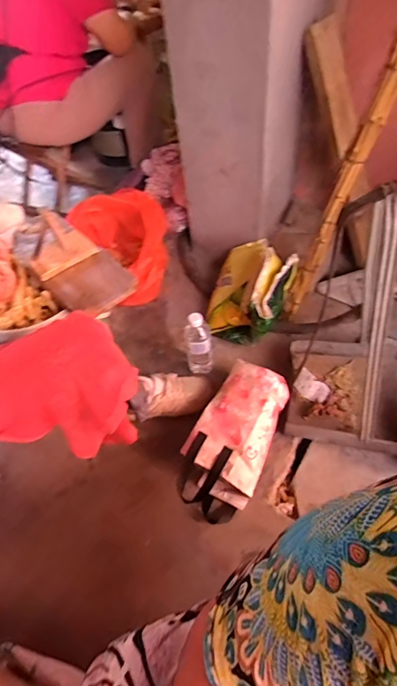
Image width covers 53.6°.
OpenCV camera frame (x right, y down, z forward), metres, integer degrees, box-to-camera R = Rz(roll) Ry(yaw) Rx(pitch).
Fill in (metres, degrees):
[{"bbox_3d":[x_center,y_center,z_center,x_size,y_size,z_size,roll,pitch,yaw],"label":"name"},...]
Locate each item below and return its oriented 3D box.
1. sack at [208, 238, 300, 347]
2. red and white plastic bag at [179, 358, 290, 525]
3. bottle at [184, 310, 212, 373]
[{"bbox_3d":[0.146,-0.162,1.123,0.215,0.179,0.287,19,57,19],"label":"sack"},{"bbox_3d":[0.079,0.216,0.900,0.167,0.123,0.333,19,57,19],"label":"red and white plastic bag"},{"bbox_3d":[0.002,0.011,1.015,0.066,0.219,0.052,-9,53,-2],"label":"bottle"}]

